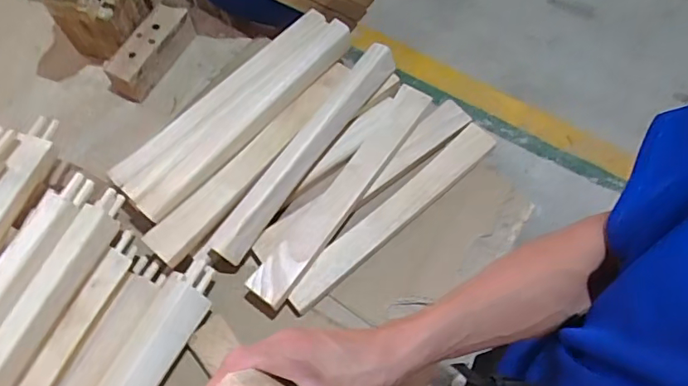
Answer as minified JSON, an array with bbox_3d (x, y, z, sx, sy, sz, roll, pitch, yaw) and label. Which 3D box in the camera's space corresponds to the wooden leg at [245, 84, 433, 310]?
[{"bbox_3d":[0.004,-0.007,0.714,0.050,0.021,0.363,34,70,13],"label":"wooden leg"}]

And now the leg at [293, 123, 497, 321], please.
[{"bbox_3d":[0.069,0.030,0.735,0.365,0.033,0.047,-39,73,-16],"label":"leg"}]

